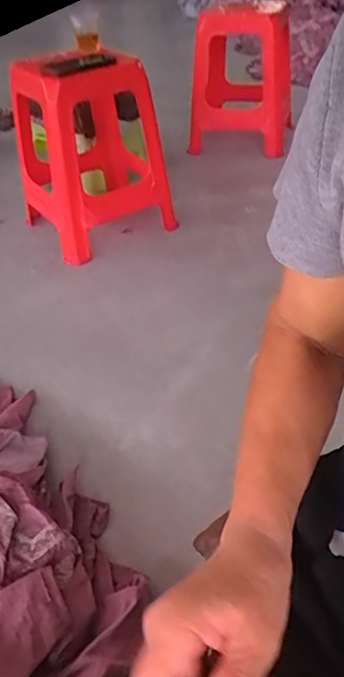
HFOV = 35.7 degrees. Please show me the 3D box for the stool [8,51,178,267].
[{"bbox_3d":[-0.232,-0.518,1.465,0.355,0.475,0.390,-17,41,-14],"label":"stool"}]

